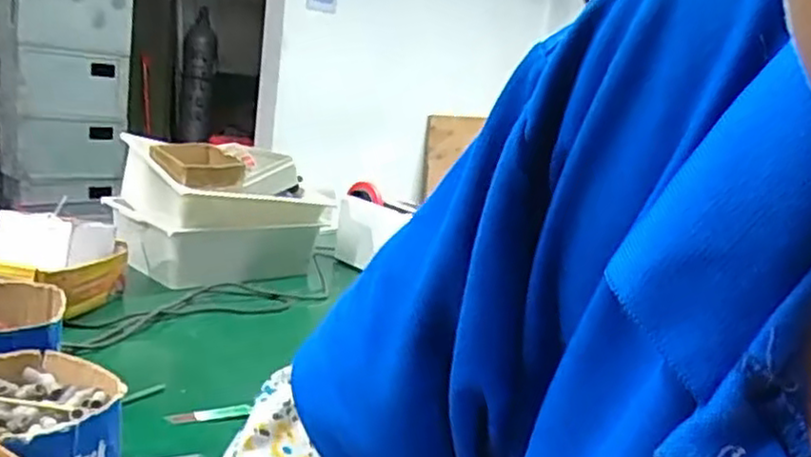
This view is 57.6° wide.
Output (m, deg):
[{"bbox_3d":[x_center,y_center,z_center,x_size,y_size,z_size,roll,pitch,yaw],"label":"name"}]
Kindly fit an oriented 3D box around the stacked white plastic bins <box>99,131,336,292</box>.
[{"bbox_3d":[-0.363,-0.022,1.436,0.255,0.215,0.360,19,16,41],"label":"stacked white plastic bins"}]

